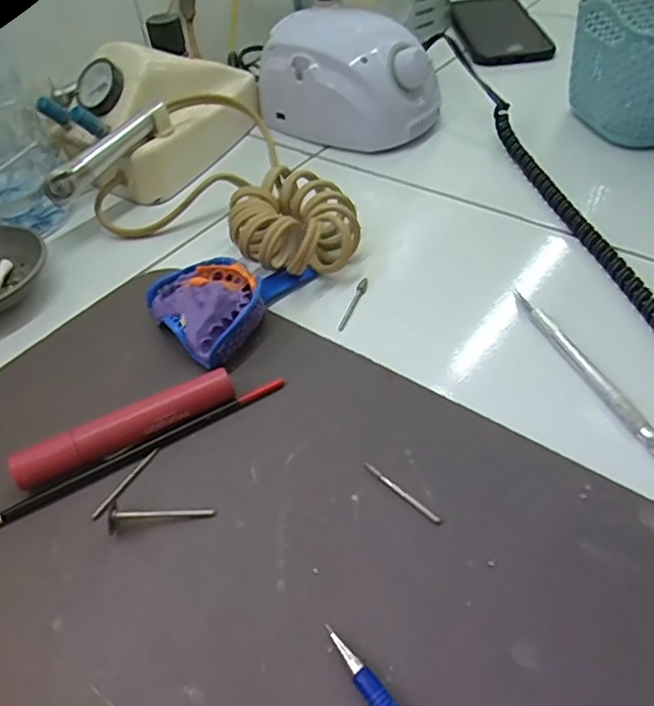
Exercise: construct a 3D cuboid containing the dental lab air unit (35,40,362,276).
[{"bbox_3d":[-0.101,-0.138,0.399,0.174,0.081,0.253,-19,48,-12],"label":"dental lab air unit"}]

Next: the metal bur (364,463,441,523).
[{"bbox_3d":[0.033,0.060,0.247,0.041,0.004,0.004,34,58,32],"label":"metal bur"}]

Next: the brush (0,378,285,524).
[{"bbox_3d":[-0.098,0.049,0.271,0.169,0.005,0.009,-25,49,-17],"label":"brush"}]

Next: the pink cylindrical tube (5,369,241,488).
[{"bbox_3d":[-0.094,0.037,0.273,0.104,0.019,0.014,-25,49,-17],"label":"pink cylindrical tube"}]

